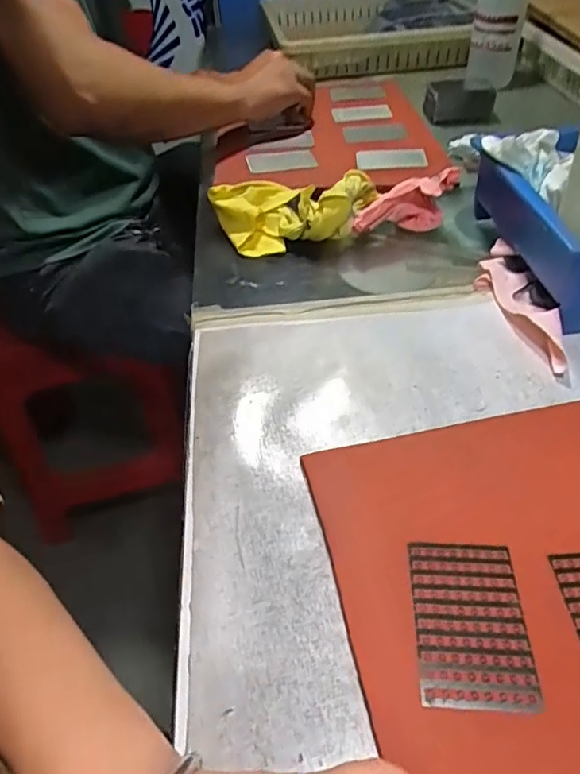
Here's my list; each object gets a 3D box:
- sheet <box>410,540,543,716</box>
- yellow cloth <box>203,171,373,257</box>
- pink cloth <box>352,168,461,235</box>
[{"bbox_3d":[0.093,0.120,0.288,0.056,0.004,0.083,1,46,4],"label":"sheet"},{"bbox_3d":[0.003,-0.185,0.571,0.167,0.053,0.077,-1,46,2],"label":"yellow cloth"},{"bbox_3d":[0.113,-0.181,0.567,0.107,0.068,0.030,-17,47,-14],"label":"pink cloth"}]

